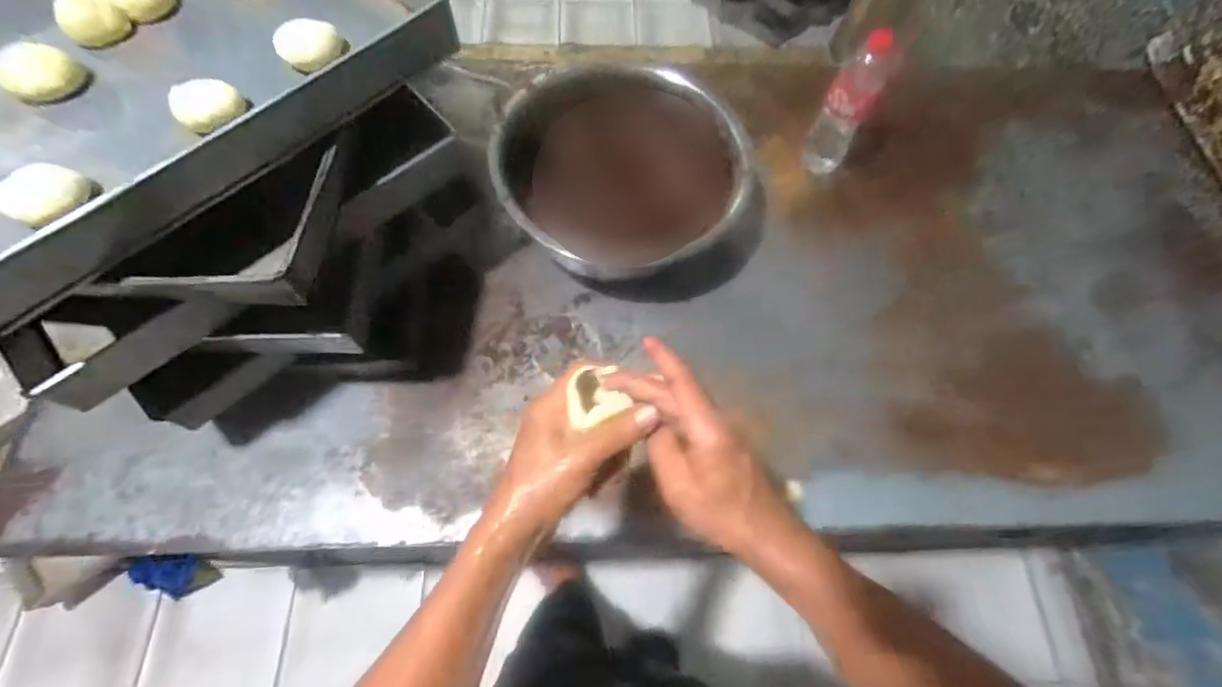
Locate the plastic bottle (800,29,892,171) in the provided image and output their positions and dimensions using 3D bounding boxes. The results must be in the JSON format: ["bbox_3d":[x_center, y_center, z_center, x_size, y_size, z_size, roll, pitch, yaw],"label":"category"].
[{"bbox_3d":[0.352,-0.352,0.796,0.067,0.208,0.060,27,68,9],"label":"plastic bottle"}]

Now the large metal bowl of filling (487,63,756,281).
[{"bbox_3d":[0.014,-0.236,0.773,0.337,0.153,0.278,-16,68,-9],"label":"large metal bowl of filling"}]

